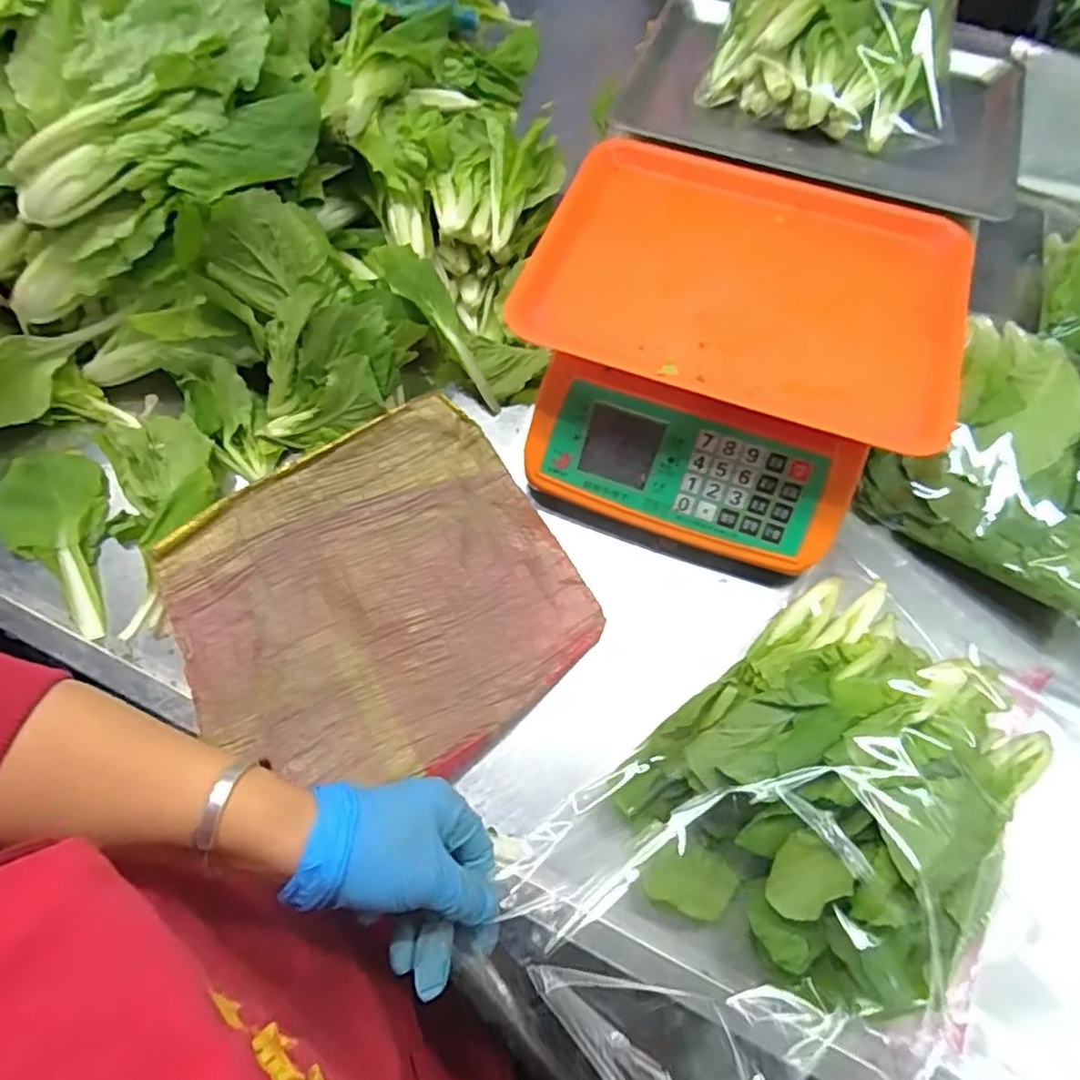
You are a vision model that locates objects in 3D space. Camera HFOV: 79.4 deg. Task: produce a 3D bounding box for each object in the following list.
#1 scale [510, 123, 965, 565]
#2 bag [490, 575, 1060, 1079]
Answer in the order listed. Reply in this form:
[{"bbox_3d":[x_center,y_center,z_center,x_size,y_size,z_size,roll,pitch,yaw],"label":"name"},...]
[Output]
[{"bbox_3d":[0.141,-0.150,0.506,0.286,0.120,0.289,19,65,9],"label":"scale"},{"bbox_3d":[0.151,0.172,0.361,0.299,0.095,0.209,-33,68,-15],"label":"bag"}]

